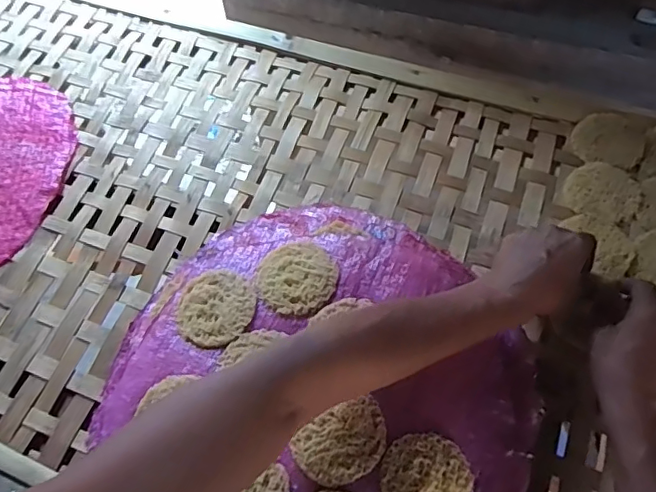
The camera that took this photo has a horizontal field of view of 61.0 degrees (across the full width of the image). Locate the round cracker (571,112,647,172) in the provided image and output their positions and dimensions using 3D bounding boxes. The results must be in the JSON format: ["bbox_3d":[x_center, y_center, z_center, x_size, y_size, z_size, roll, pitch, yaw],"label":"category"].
[{"bbox_3d":[0.331,-0.123,0.660,0.077,0.015,0.074,-2,62,3],"label":"round cracker"}]

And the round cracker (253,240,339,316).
[{"bbox_3d":[-0.032,0.031,0.550,0.074,0.014,0.086,-33,65,-13],"label":"round cracker"}]

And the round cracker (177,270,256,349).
[{"bbox_3d":[-0.110,0.057,0.534,0.073,0.004,0.081,-40,67,-16],"label":"round cracker"}]

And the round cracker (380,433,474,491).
[{"bbox_3d":[0.083,0.196,0.454,0.078,0.008,0.078,6,68,-14],"label":"round cracker"}]

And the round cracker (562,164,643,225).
[{"bbox_3d":[0.309,-0.059,0.627,0.078,0.013,0.071,-2,62,3],"label":"round cracker"}]

